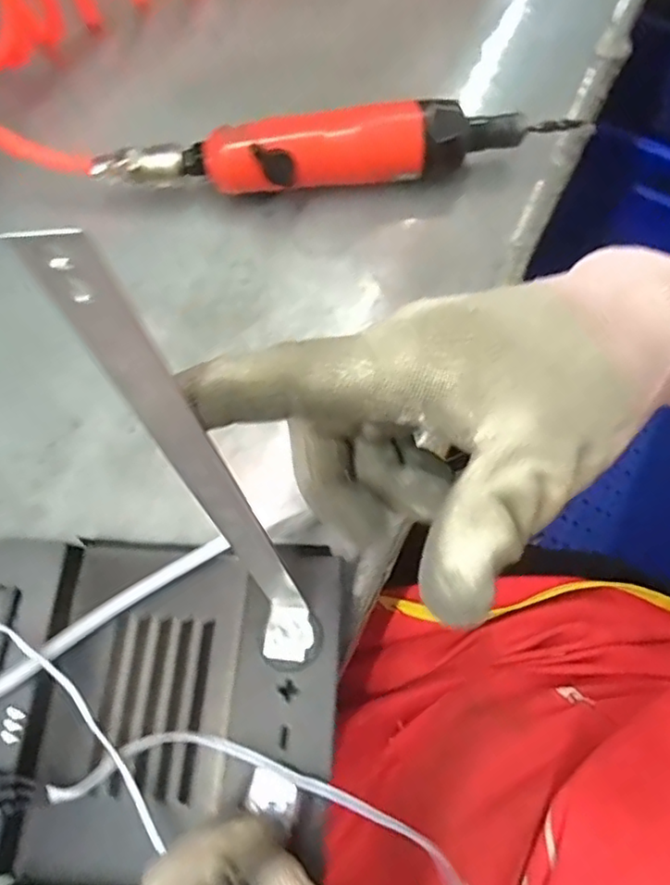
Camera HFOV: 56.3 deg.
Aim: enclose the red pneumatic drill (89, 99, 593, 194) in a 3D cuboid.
[{"bbox_3d":[0.003,-0.164,0.359,0.273,0.045,0.041,-3,77,-1],"label":"red pneumatic drill"}]

